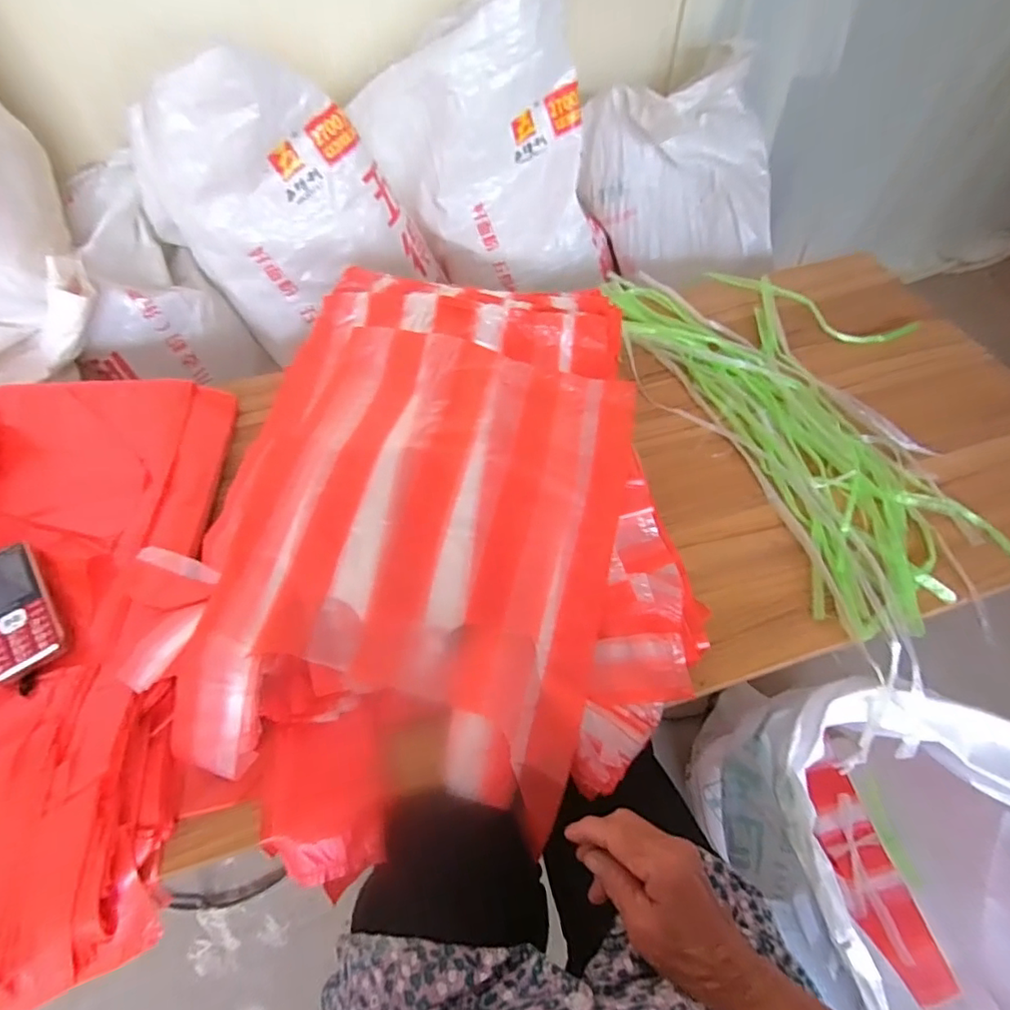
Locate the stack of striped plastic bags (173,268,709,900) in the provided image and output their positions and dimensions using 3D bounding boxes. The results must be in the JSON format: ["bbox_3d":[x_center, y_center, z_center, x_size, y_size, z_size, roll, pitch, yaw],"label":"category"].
[{"bbox_3d":[-0.054,0.008,0.490,0.388,0.128,0.476,-7,56,-7],"label":"stack of striped plastic bags"}]

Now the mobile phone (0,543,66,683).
[{"bbox_3d":[-0.412,0.082,0.463,0.053,0.013,0.127,-35,63,-22],"label":"mobile phone"}]

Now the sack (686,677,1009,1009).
[{"bbox_3d":[0.388,0.369,0.568,0.354,0.327,0.289,28,60,17],"label":"sack"}]

